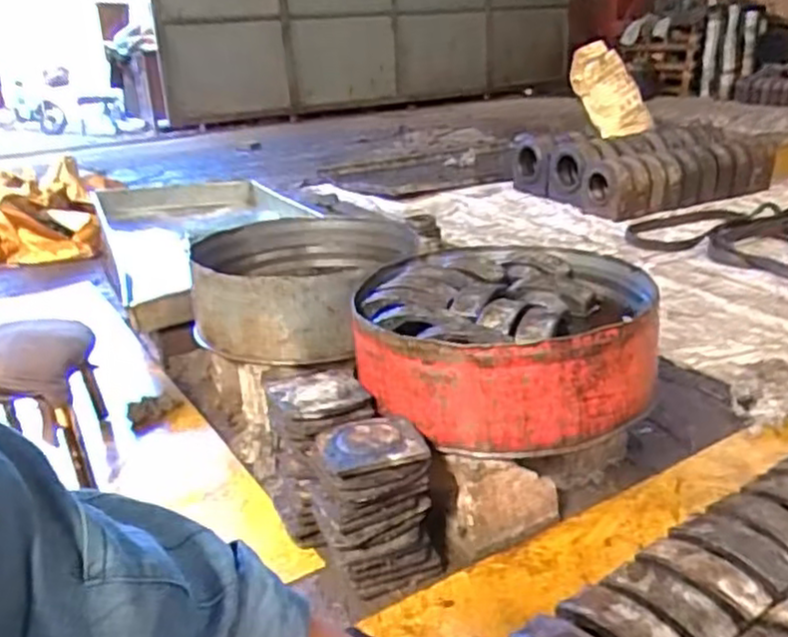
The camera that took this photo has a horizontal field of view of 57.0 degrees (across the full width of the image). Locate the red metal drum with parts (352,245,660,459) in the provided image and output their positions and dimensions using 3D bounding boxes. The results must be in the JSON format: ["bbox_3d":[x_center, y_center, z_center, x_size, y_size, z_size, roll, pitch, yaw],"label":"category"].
[{"bbox_3d":[0.214,0.040,1.409,0.525,0.195,0.526,2,21,14],"label":"red metal drum with parts"}]

